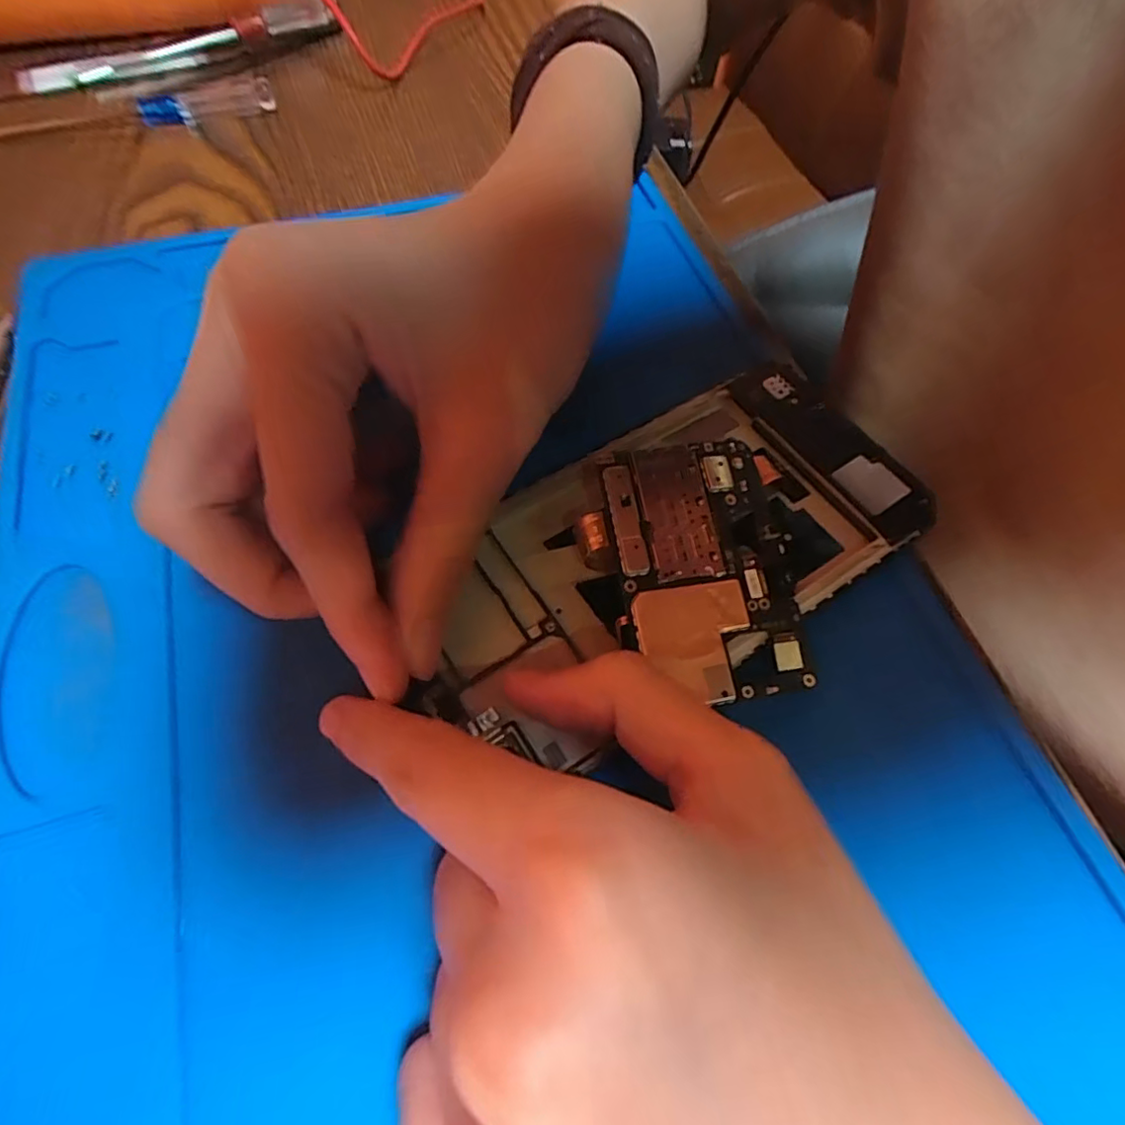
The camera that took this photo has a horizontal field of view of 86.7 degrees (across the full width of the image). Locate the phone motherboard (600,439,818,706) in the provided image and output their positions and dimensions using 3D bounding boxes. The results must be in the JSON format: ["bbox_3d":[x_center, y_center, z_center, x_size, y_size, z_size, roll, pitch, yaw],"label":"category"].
[{"bbox_3d":[0.035,0.001,0.146,0.043,0.004,0.064,-6,74,-12],"label":"phone motherboard"}]

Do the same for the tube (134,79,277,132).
[{"bbox_3d":[-0.151,-0.195,0.254,0.054,0.009,0.010,-17,64,-11],"label":"tube"}]

